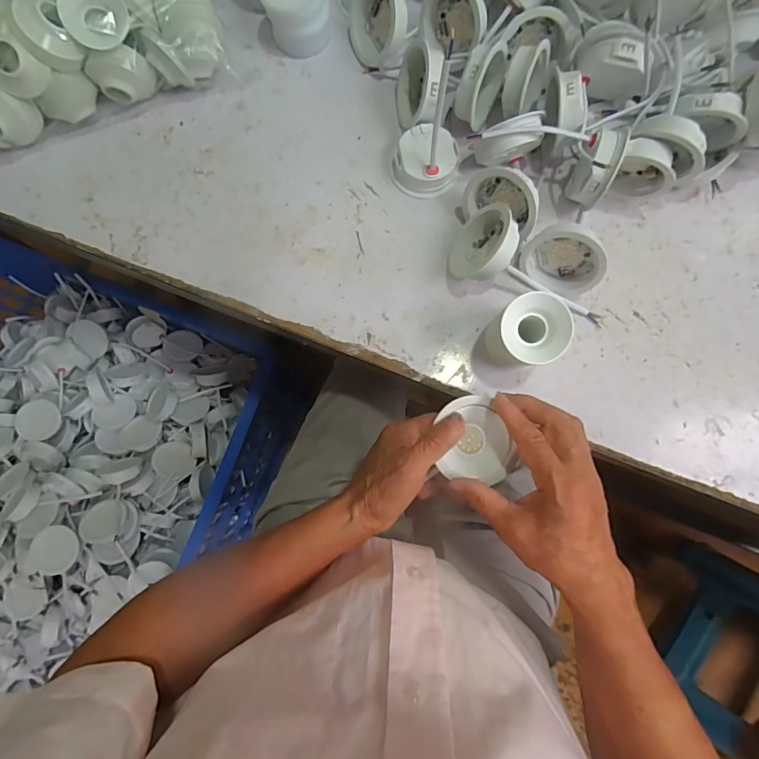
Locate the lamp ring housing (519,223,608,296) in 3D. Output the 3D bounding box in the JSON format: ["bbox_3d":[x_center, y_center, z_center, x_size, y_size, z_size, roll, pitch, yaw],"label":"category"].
[{"bbox_3d":[0.170,-0.114,0.402,0.071,0.060,0.029,28,52,10],"label":"lamp ring housing"}]

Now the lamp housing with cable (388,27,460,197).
[{"bbox_3d":[0.045,-0.224,0.393,0.064,0.115,0.060,5,82,2],"label":"lamp housing with cable"}]

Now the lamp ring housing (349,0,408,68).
[{"bbox_3d":[0.000,-0.360,0.441,0.024,0.071,0.074,-25,91,-28],"label":"lamp ring housing"}]

